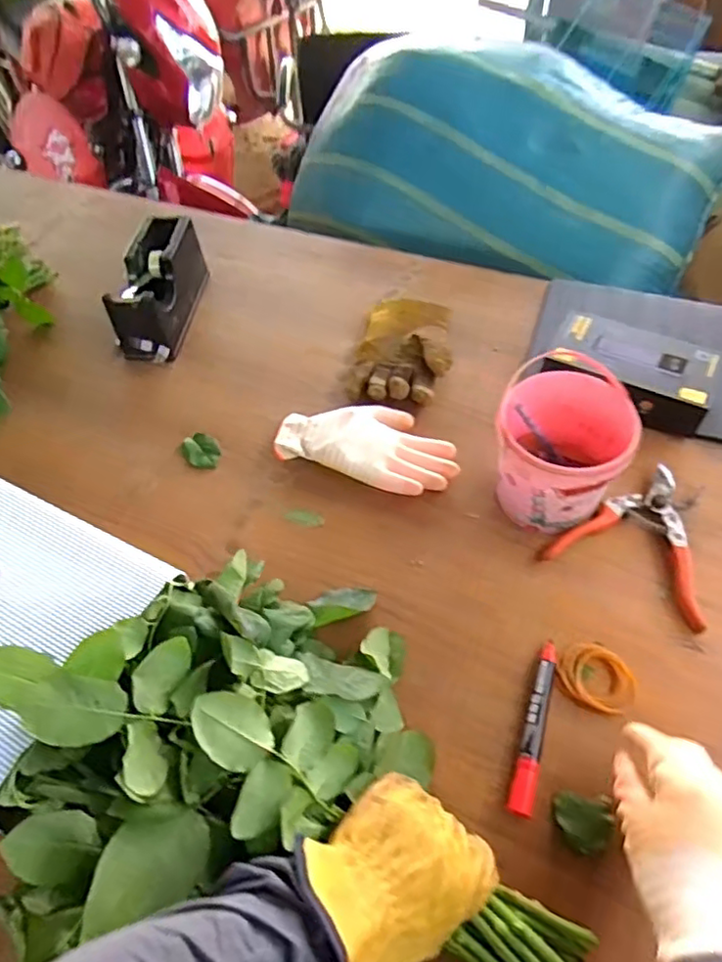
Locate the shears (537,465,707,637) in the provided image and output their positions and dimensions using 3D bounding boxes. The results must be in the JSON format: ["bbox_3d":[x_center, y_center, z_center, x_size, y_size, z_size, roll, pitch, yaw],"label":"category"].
[{"bbox_3d":[0.302,0.050,0.654,0.164,0.016,0.173,26,59,20],"label":"shears"}]

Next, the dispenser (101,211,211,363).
[{"bbox_3d":[-0.281,-0.270,0.870,0.088,0.105,0.195,0,54,3],"label":"dispenser"}]

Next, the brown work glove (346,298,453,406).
[{"bbox_3d":[0.056,-0.177,0.816,0.128,0.043,0.200,8,54,8],"label":"brown work glove"}]

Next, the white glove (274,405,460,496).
[{"bbox_3d":[0.009,-0.046,0.731,0.210,0.032,0.103,17,56,15],"label":"white glove"}]

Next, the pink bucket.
[{"bbox_3d":[0.203,-0.030,0.642,0.126,0.117,0.136,9,55,9],"label":"pink bucket"}]

